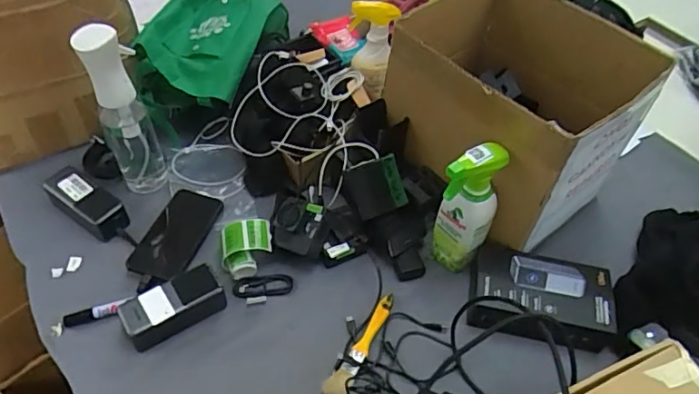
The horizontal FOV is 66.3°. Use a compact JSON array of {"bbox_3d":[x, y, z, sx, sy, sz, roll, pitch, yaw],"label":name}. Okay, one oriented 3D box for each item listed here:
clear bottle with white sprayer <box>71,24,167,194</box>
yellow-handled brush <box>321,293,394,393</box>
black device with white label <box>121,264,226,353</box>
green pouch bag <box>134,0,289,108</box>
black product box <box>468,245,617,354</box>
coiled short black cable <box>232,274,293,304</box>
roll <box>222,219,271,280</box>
[{"bbox_3d":[-0.321,-0.118,0.766,0.071,0.268,0.060,-25,56,-22],"label":"clear bottle with white sprayer"},{"bbox_3d":[0.018,0.191,0.700,0.033,0.021,0.164,25,53,17],"label":"yellow-handled brush"},{"bbox_3d":[-0.234,0.143,0.709,0.128,0.057,0.062,-32,59,-26],"label":"black device with white label"},{"bbox_3d":[-0.235,-0.277,0.934,0.204,0.079,0.299,11,51,6],"label":"green pouch bag"},{"bbox_3d":[0.258,0.136,0.731,0.186,0.056,0.119,9,50,4],"label":"black product box"},{"bbox_3d":[-0.122,0.130,0.760,0.083,0.008,0.040,-6,51,-8],"label":"coiled short black cable"},{"bbox_3d":[-0.148,0.073,0.772,0.068,0.051,0.074,-4,51,-6],"label":"roll"}]

